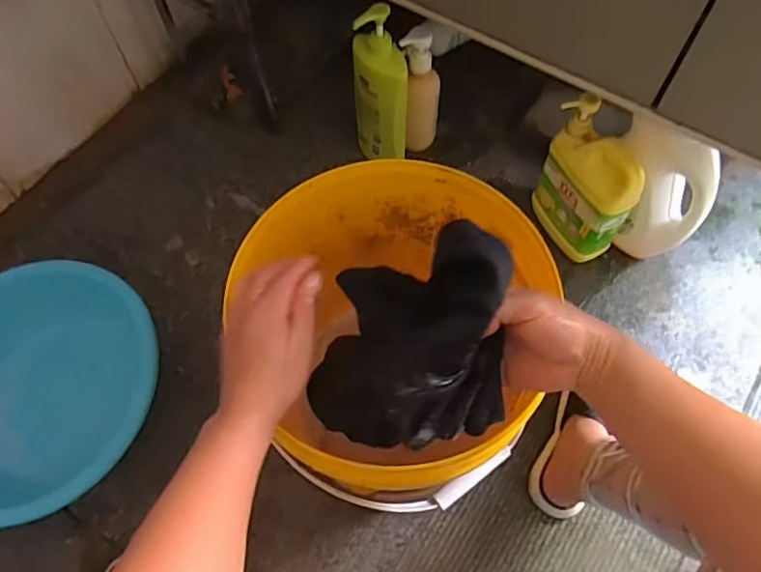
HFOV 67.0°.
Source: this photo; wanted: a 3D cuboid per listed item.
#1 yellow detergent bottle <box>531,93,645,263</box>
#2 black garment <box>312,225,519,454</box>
[{"bbox_3d":[0.318,-0.147,0.867,0.083,0.238,0.150,-23,65,-11],"label":"yellow detergent bottle"},{"bbox_3d":[0.021,0.041,0.403,0.142,0.140,0.115,-5,63,-2],"label":"black garment"}]

